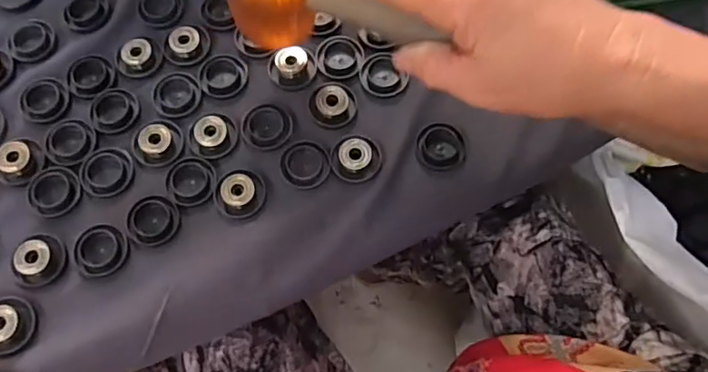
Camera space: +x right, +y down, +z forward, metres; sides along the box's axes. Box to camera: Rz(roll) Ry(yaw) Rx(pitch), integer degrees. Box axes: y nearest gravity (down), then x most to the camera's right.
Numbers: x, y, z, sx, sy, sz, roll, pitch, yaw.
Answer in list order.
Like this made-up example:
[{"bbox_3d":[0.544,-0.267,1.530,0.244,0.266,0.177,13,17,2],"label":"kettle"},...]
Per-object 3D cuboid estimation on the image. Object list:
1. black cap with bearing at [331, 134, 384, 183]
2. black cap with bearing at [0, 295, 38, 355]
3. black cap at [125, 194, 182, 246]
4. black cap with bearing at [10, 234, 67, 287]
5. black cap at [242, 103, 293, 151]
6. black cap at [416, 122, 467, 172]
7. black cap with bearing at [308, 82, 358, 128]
[{"bbox_3d":[0.002,-0.020,0.380,0.031,0.012,0.035,34,74,12],"label":"black cap with bearing"},{"bbox_3d":[-0.209,0.083,0.344,0.029,0.011,0.033,10,71,4],"label":"black cap with bearing"},{"bbox_3d":[-0.130,0.022,0.369,0.032,0.006,0.032,0,70,1],"label":"black cap"},{"bbox_3d":[-0.198,0.046,0.356,0.031,0.009,0.032,0,70,1],"label":"black cap with bearing"},{"bbox_3d":[-0.059,-0.042,0.392,0.034,0.010,0.030,-9,70,-2],"label":"black cap"},{"bbox_3d":[0.059,-0.027,0.385,0.032,0.004,0.033,0,70,1],"label":"black cap"},{"bbox_3d":[-0.015,-0.059,0.395,0.032,0.011,0.034,0,70,1],"label":"black cap with bearing"}]

